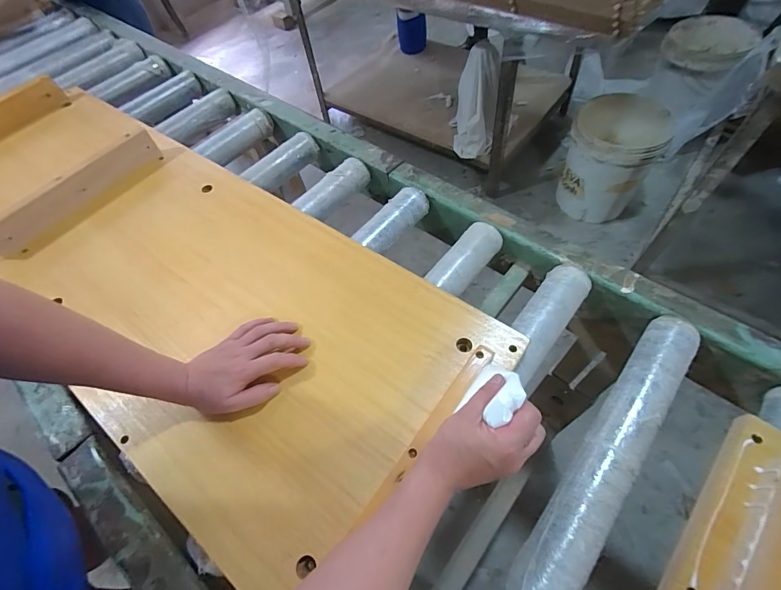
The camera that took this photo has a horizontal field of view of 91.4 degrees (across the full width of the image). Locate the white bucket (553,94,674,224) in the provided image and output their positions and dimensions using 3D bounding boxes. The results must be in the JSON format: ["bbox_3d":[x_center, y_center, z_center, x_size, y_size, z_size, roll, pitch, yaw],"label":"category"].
[{"bbox_3d":[0.818,-0.502,1.437,0.303,0.326,0.292,22,64,20],"label":"white bucket"}]

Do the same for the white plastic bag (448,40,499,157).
[{"bbox_3d":[0.320,-0.741,1.460,0.158,0.314,0.227,-1,59,7],"label":"white plastic bag"}]

